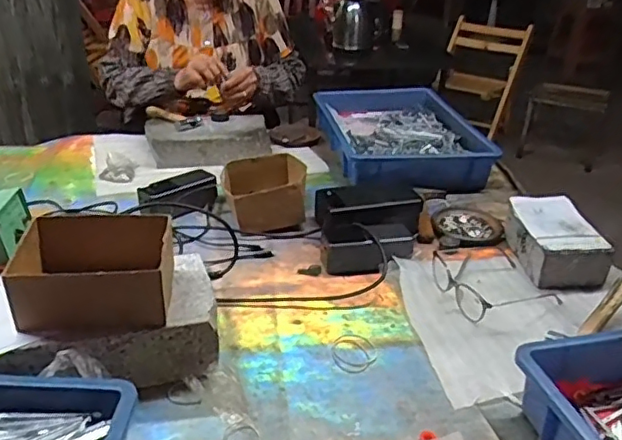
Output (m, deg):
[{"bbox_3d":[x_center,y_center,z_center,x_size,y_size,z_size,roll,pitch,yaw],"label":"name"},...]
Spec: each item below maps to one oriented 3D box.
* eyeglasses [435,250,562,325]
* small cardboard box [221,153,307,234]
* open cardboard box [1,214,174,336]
[{"bbox_3d":[0.253,0.078,0.823,0.149,0.042,0.152,-12,31,-25],"label":"eyeglasses"},{"bbox_3d":[-0.076,-0.045,0.997,0.134,0.072,0.149,-5,29,-13],"label":"small cardboard box"},{"bbox_3d":[-0.228,0.052,0.632,0.158,0.078,0.122,-4,29,-11],"label":"open cardboard box"}]

